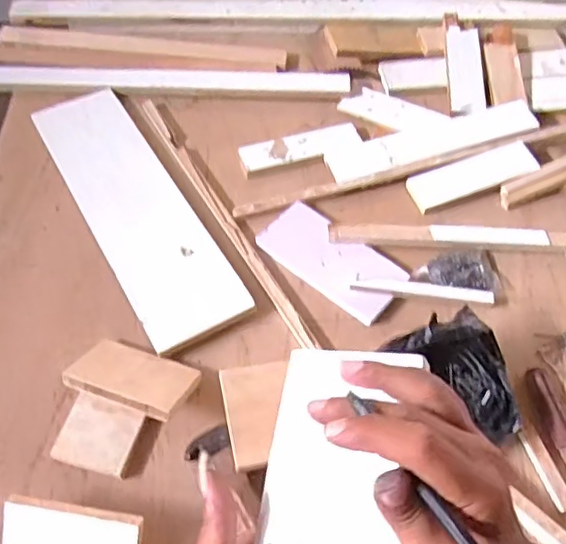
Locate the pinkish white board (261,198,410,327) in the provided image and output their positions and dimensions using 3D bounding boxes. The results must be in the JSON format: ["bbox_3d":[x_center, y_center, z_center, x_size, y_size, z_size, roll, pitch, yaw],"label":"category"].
[{"bbox_3d":[0.073,-0.022,0.901,0.220,0.021,0.105,36,64,19],"label":"pinkish white board"}]

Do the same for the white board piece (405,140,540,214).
[{"bbox_3d":[0.316,-0.161,0.996,0.217,0.010,0.070,-20,68,-5],"label":"white board piece"}]

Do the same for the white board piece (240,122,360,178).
[{"bbox_3d":[0.031,-0.219,1.032,0.214,0.014,0.064,-16,60,-10],"label":"white board piece"}]

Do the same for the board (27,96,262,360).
[{"bbox_3d":[-0.235,-0.111,0.945,0.157,0.016,0.522,-27,62,-16],"label":"board"}]

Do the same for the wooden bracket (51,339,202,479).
[{"bbox_3d":[-0.210,0.164,0.746,0.153,0.048,0.163,21,60,12],"label":"wooden bracket"}]

